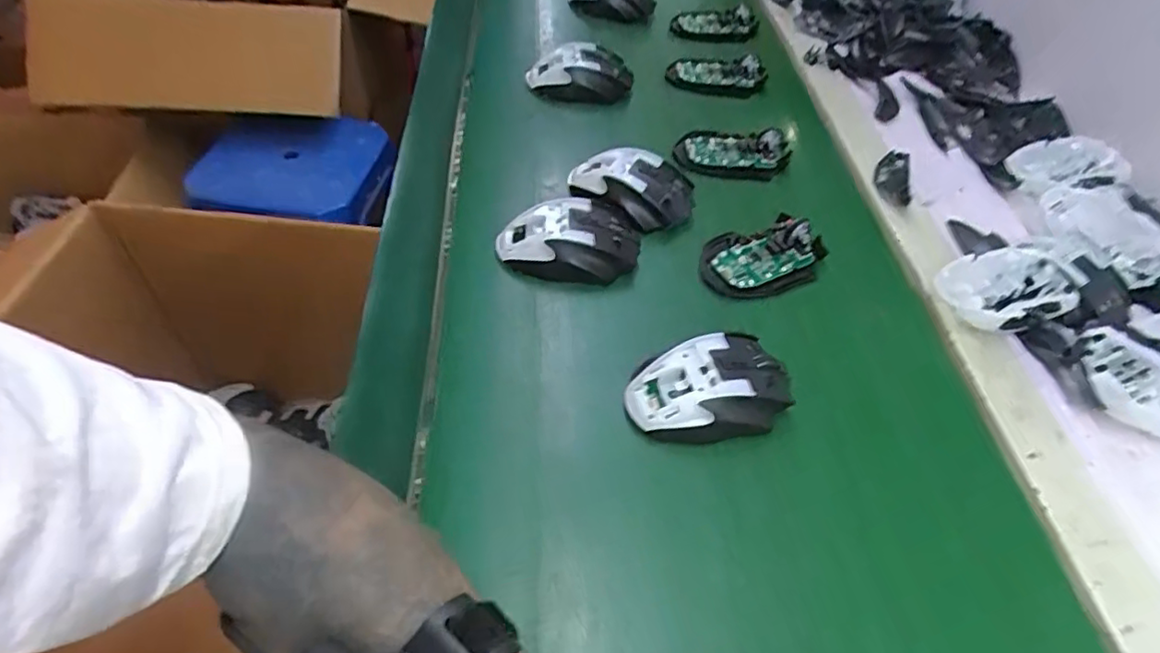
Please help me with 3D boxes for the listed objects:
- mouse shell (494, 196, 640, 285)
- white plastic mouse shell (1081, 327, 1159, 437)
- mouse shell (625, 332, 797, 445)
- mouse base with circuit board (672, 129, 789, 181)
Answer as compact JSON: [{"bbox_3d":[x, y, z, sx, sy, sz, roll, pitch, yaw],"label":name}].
[{"bbox_3d":[-0.008,-0.069,0.523,0.114,0.043,0.063,-8,50,-10],"label":"mouse shell"},{"bbox_3d":[0.420,0.043,0.466,0.112,0.041,0.062,15,50,9],"label":"white plastic mouse shell"},{"bbox_3d":[0.090,0.042,0.433,0.110,0.033,0.065,-13,52,-14],"label":"mouse shell"},{"bbox_3d":[0.155,-0.175,0.631,0.113,0.023,0.059,4,49,1],"label":"mouse base with circuit board"}]

